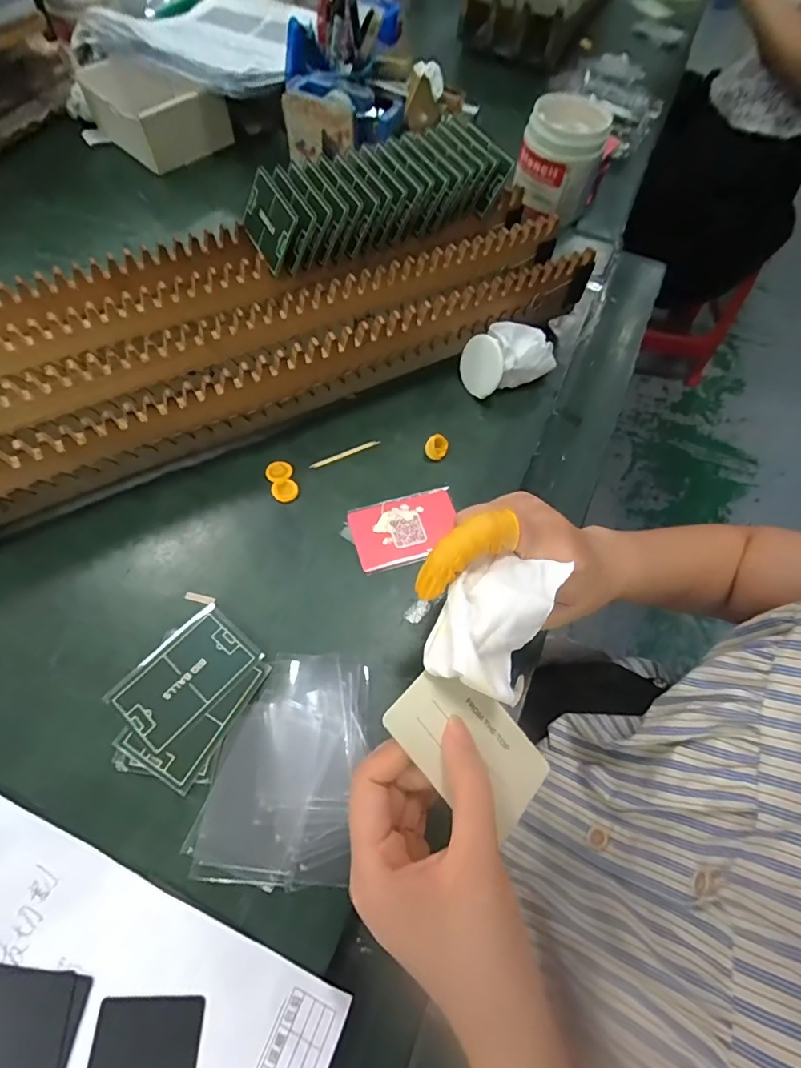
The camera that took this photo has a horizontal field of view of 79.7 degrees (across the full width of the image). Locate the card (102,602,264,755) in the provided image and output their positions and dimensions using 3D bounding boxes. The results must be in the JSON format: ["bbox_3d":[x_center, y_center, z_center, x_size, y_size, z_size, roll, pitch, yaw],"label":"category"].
[{"bbox_3d":[-0.144,0.094,0.323,0.056,0.006,0.086,40,68,16],"label":"card"}]

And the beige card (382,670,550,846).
[{"bbox_3d":[0.035,0.104,0.237,0.082,0.004,0.053,50,57,0],"label":"beige card"}]

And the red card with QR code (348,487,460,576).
[{"bbox_3d":[0.006,-0.005,0.385,0.085,0.004,0.058,-16,65,-10],"label":"red card with QR code"}]

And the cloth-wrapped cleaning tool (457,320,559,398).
[{"bbox_3d":[0.097,-0.161,0.442,0.073,0.049,0.048,-23,67,-13],"label":"cloth-wrapped cleaning tool"}]

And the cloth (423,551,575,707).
[{"bbox_3d":[0.045,0.041,0.236,0.048,0.022,0.069,22,65,8],"label":"cloth"}]

